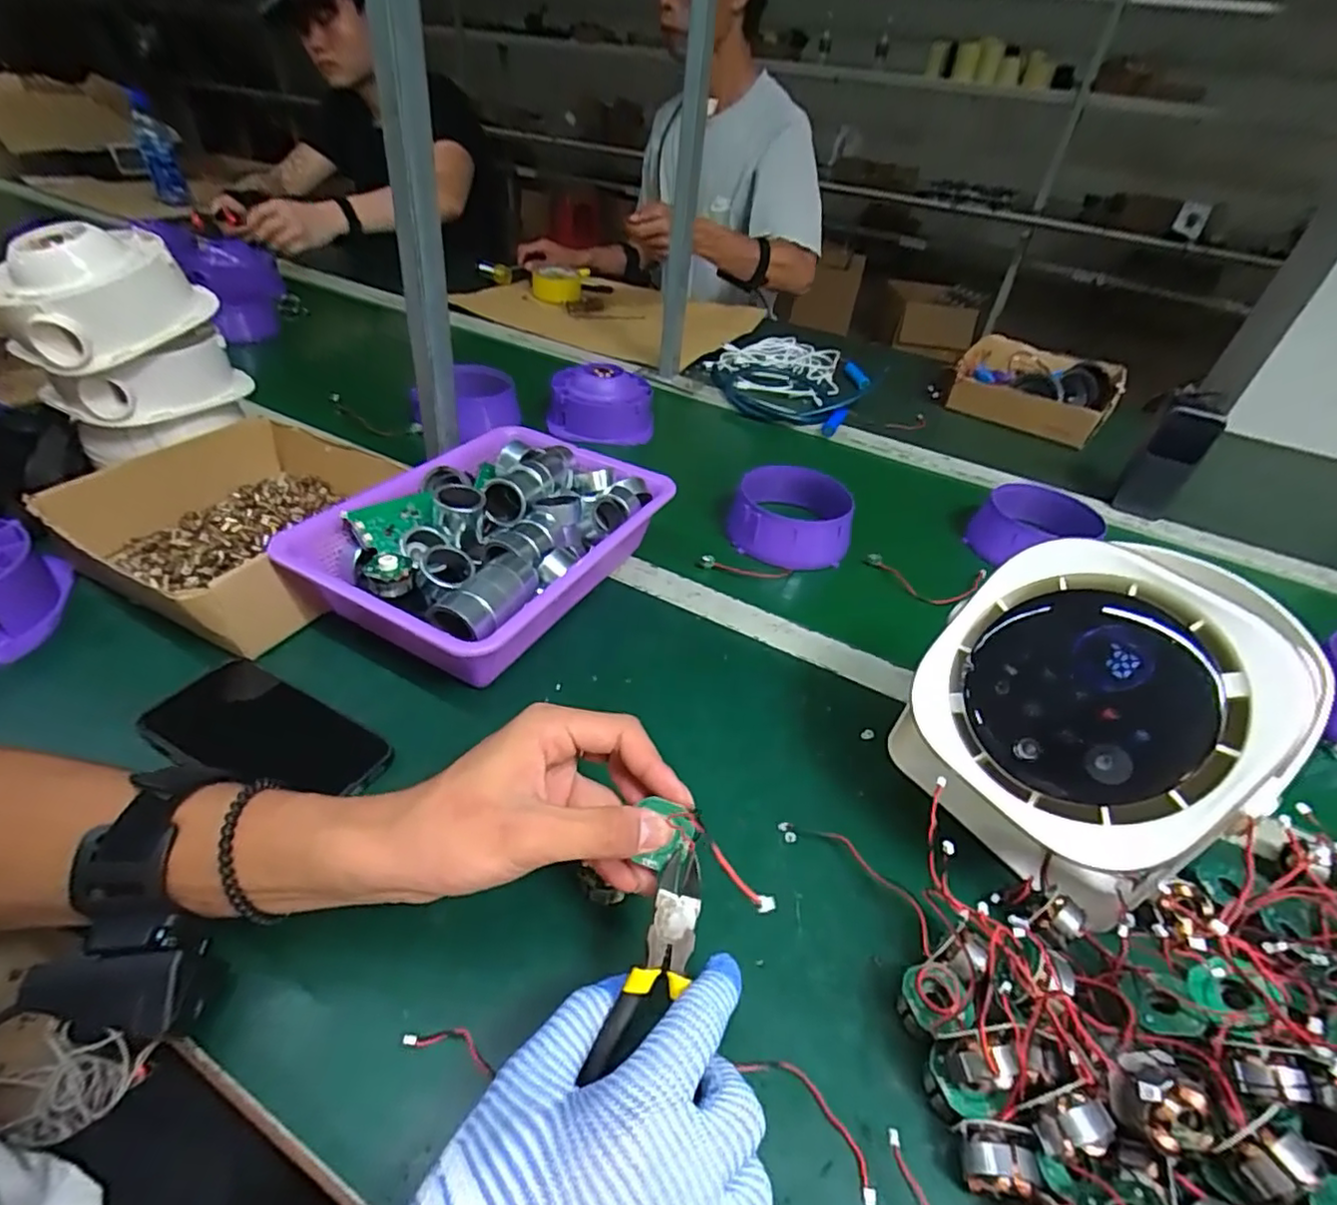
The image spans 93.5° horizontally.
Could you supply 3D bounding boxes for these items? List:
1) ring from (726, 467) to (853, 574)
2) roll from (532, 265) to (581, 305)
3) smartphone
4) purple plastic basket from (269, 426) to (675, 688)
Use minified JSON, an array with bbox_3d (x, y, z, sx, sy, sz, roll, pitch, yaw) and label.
[{"bbox_3d":[0.123,-0.085,0.642,0.119,0.062,0.101,10,40,4],"label":"ring"},{"bbox_3d":[-0.192,-0.552,1.088,0.084,0.048,0.079,-2,41,-11],"label":"roll"},{"bbox_3d":[-0.251,0.087,0.395,0.144,0.012,0.069,26,52,13],"label":"smartphone"},{"bbox_3d":[-0.143,-0.057,0.511,0.194,0.068,0.266,22,42,17],"label":"purple plastic basket"}]

